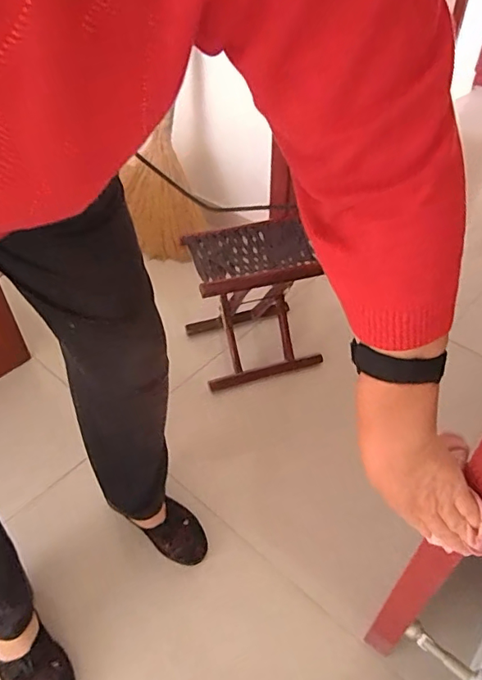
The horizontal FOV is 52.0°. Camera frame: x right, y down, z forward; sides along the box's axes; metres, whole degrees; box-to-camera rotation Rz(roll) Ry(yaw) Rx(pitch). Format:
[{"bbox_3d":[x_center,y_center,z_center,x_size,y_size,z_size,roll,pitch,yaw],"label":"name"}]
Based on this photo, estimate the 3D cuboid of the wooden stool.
[{"bbox_3d":[0.027,-0.092,1.233,0.277,0.321,0.270,-11,48,-12],"label":"wooden stool"}]

